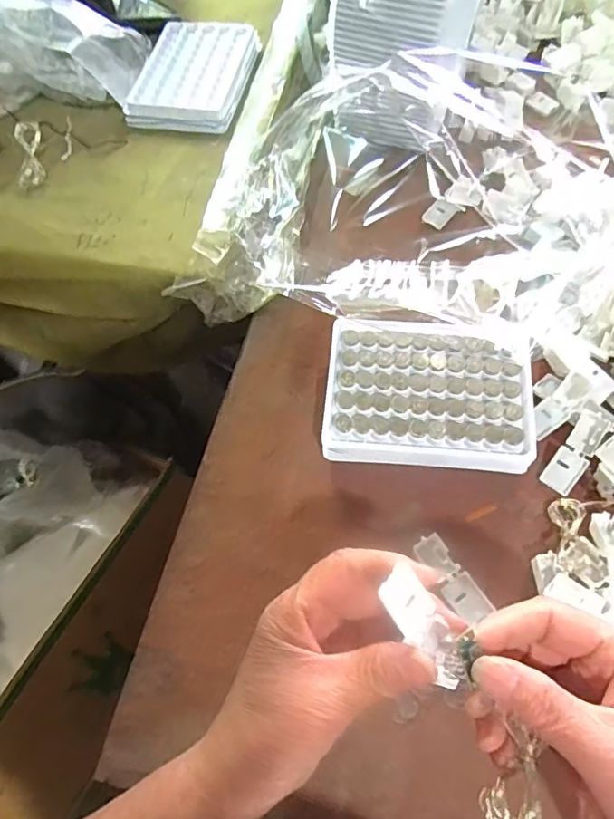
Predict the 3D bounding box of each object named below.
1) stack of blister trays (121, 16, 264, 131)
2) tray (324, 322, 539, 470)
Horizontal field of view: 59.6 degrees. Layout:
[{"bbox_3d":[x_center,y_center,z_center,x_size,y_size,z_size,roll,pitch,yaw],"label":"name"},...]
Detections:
[{"bbox_3d":[-0.101,-0.307,0.496,0.097,0.022,0.134,8,65,9],"label":"stack of blister trays"},{"bbox_3d":[0.080,-0.009,0.363,0.128,0.037,0.097,4,65,7],"label":"tray"}]

